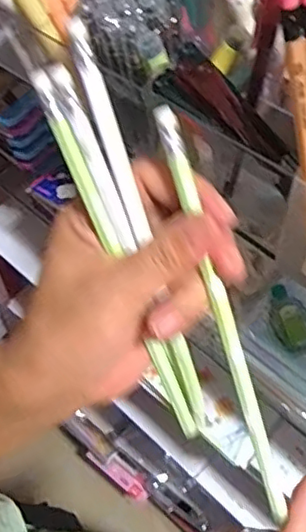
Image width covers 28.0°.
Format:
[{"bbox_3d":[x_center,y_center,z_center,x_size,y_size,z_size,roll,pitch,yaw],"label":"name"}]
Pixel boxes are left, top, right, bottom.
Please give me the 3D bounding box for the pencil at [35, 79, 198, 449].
[{"bbox_3d":[-0.012,0.006,0.274,0.008,0.189,0.009,-27,27,-11],"label":"pencil"}]

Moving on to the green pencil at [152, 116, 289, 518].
[{"bbox_3d":[0.031,0.027,0.260,0.008,0.004,0.190,-19,104,-7],"label":"green pencil"}]

